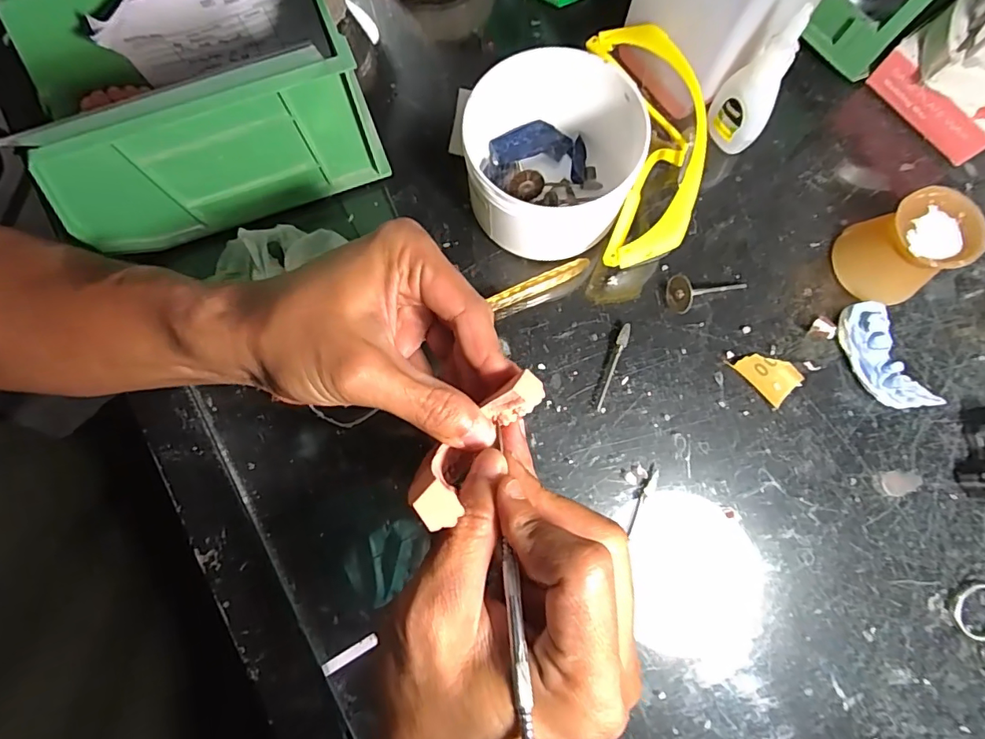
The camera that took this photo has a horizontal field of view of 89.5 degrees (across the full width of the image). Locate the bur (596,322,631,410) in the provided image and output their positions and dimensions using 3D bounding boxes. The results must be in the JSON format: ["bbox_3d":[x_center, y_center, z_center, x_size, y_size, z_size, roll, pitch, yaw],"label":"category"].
[{"bbox_3d":[0.068,-0.002,0.281,0.006,0.005,0.051,21,80,4],"label":"bur"}]

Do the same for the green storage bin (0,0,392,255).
[{"bbox_3d":[-0.157,-0.145,0.269,0.155,0.092,0.096,-21,79,-4],"label":"green storage bin"}]

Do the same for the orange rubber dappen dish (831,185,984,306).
[{"bbox_3d":[0.226,-0.065,0.273,0.047,0.046,0.048,0,79,0],"label":"orange rubber dappen dish"}]

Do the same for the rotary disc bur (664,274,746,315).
[{"bbox_3d":[0.124,-0.045,0.289,0.047,0.018,0.021,-11,78,-15],"label":"rotary disc bur"}]

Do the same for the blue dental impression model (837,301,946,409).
[{"bbox_3d":[0.212,-0.005,0.273,0.022,0.022,0.064,-27,80,-5],"label":"blue dental impression model"}]

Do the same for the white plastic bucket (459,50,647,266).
[{"bbox_3d":[0.033,-0.115,0.276,0.091,0.062,0.091,0,79,0],"label":"white plastic bucket"}]

